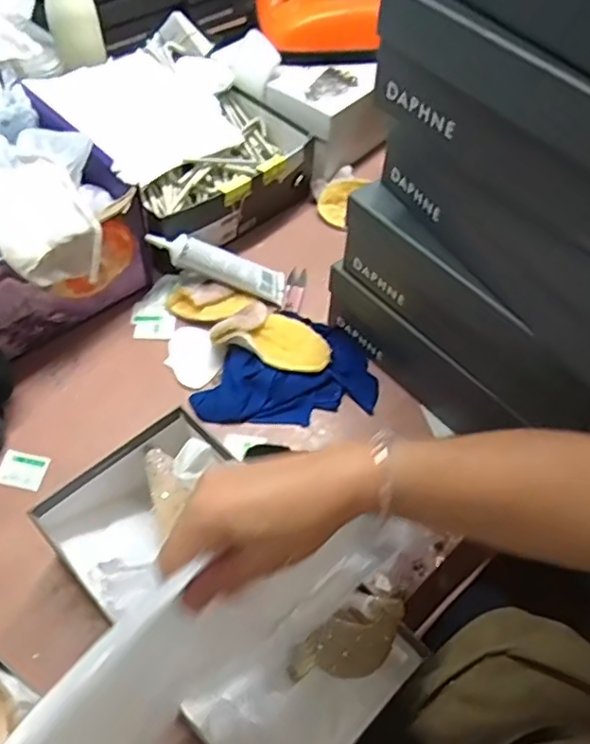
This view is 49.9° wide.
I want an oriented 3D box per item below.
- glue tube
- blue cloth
[{"bbox_3d":[-0.087,-0.128,0.755,0.172,0.027,0.039,19,50,-23],"label":"glue tube"},{"bbox_3d":[-0.003,-0.004,0.713,0.187,0.029,0.126,6,54,1],"label":"blue cloth"}]

